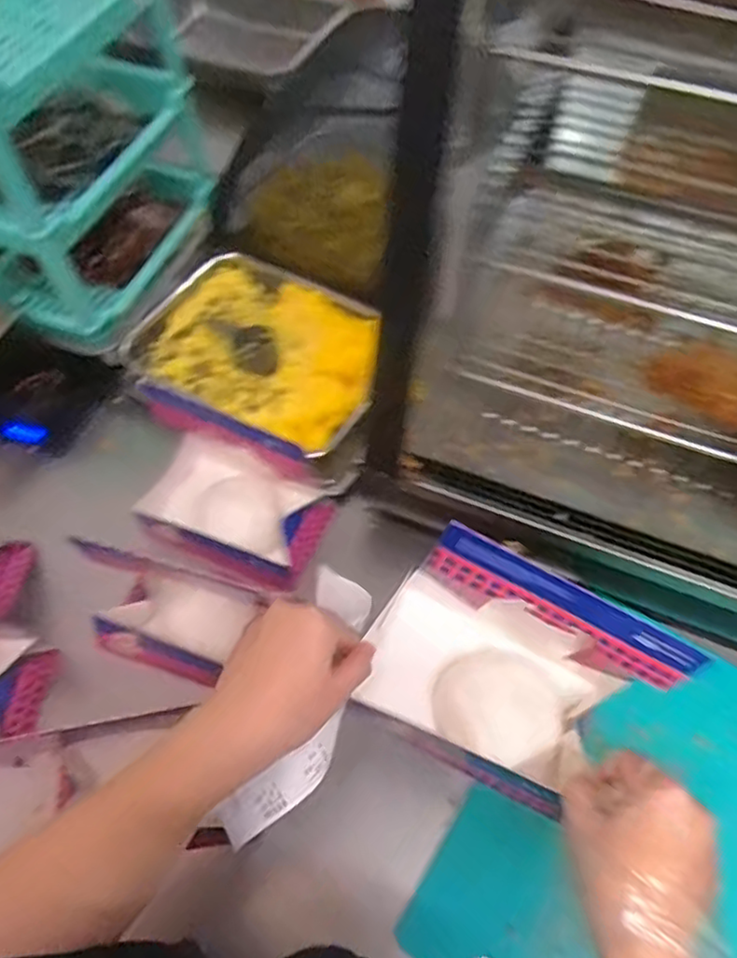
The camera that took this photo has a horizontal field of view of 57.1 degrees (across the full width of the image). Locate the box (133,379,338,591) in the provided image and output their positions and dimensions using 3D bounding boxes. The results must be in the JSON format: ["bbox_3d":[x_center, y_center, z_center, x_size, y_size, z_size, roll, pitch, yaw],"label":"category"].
[{"bbox_3d":[-0.146,0.019,0.689,0.187,0.130,0.123,22,62,15],"label":"box"}]

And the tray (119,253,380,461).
[{"bbox_3d":[-0.120,-0.157,0.832,0.298,0.048,0.234,26,63,17],"label":"tray"}]

